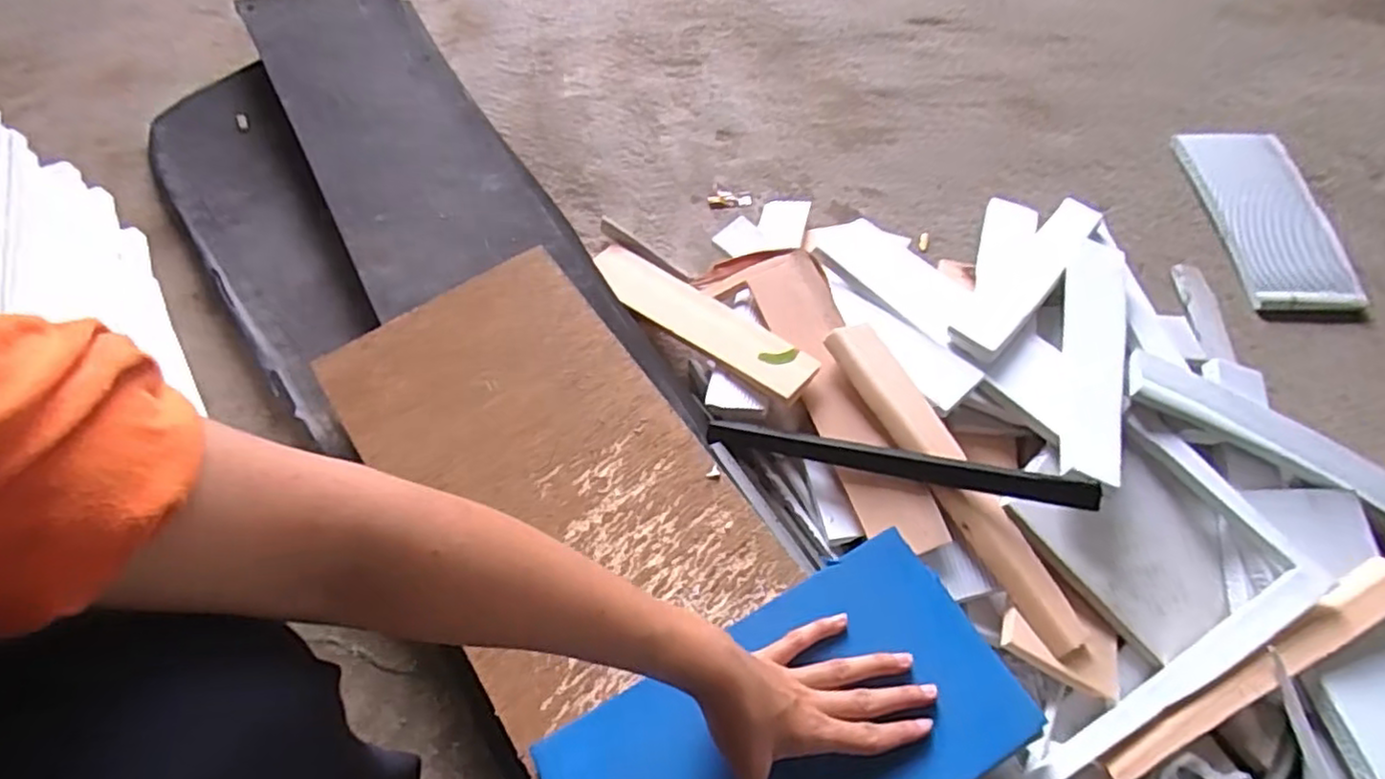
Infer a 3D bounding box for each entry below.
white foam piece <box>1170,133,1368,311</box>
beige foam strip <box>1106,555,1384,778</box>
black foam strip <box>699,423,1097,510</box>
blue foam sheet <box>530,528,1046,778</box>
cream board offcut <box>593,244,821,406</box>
[{"bbox_3d":[0.628,-0.189,0.763,0.130,0.012,0.246,-2,60,-2],"label":"white foam piece"},{"bbox_3d":[0.399,0.189,0.486,0.286,0.018,0.031,-22,62,-13],"label":"beige foam strip"},{"bbox_3d":[0.150,0.055,0.542,0.283,0.017,0.021,9,59,20],"label":"black foam strip"},{"bbox_3d":[0.063,0.218,0.432,0.281,0.013,0.155,-27,63,-15],"label":"blue foam sheet"},{"bbox_3d":[-0.003,-0.070,0.658,0.059,0.015,0.279,-39,53,-21],"label":"cream board offcut"}]

